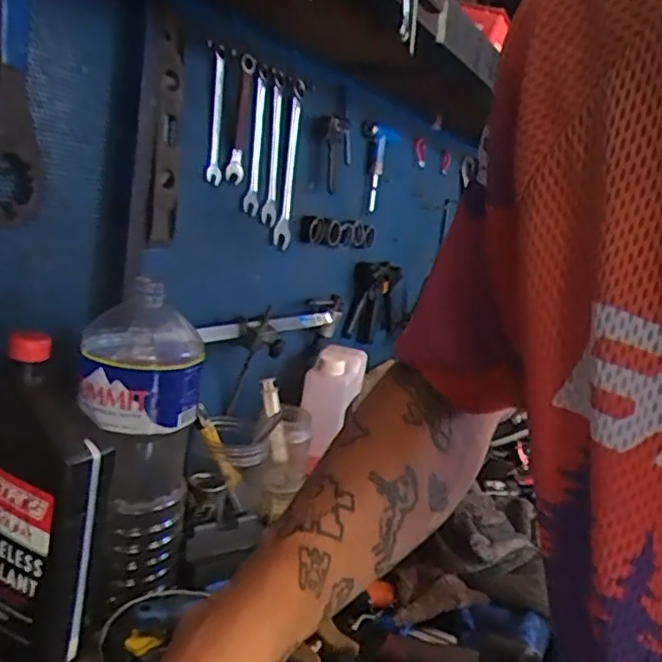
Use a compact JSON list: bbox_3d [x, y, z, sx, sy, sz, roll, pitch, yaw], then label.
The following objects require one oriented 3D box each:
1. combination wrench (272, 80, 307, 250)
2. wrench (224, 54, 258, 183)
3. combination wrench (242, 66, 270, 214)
[{"bbox_3d":[-0.057,-0.224,0.866,0.011,0.212,0.043,9,10,15],"label":"combination wrench"},{"bbox_3d":[-0.105,-0.248,0.747,0.014,0.138,0.039,8,10,10],"label":"wrench"},{"bbox_3d":[-0.091,-0.234,0.788,0.005,0.167,0.034,10,10,19],"label":"combination wrench"}]

